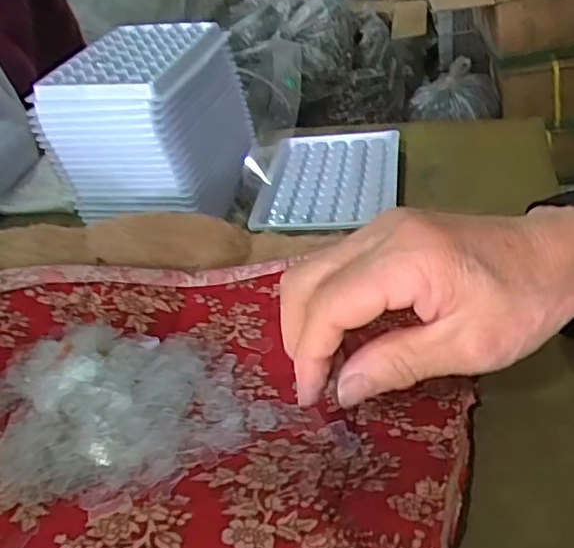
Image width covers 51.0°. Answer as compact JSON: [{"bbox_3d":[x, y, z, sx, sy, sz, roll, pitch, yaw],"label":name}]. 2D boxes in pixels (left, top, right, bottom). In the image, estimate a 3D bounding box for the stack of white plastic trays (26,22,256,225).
[{"bbox_3d":[-0.096,-0.110,0.437,0.098,0.105,0.132,3,37,17],"label":"stack of white plastic trays"}]

